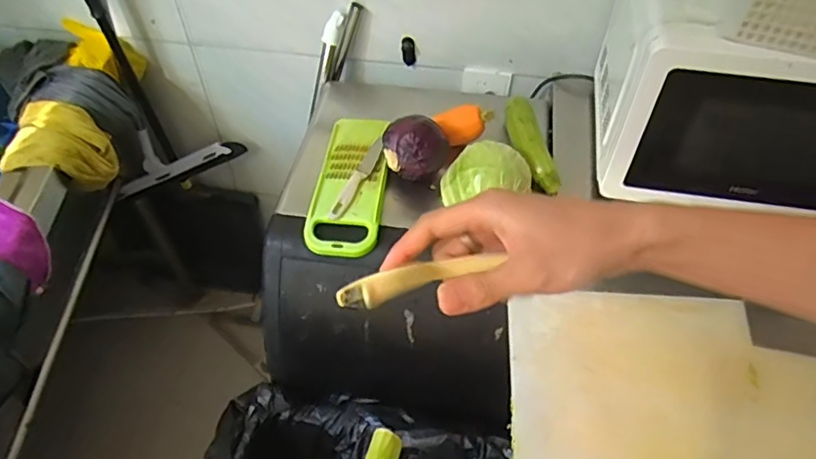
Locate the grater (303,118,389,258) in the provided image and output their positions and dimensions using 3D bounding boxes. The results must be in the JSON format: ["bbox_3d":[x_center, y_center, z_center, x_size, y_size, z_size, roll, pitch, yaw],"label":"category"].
[{"bbox_3d":[-0.082,-0.068,0.839,0.100,0.022,0.236,3,56,8],"label":"grater"}]

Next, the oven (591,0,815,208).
[{"bbox_3d":[0.501,-0.182,0.756,0.467,0.242,0.249,12,51,10],"label":"oven"}]

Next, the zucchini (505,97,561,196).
[{"bbox_3d":[0.182,-0.130,0.865,0.050,0.046,0.165,-10,51,-8],"label":"zucchini"}]

